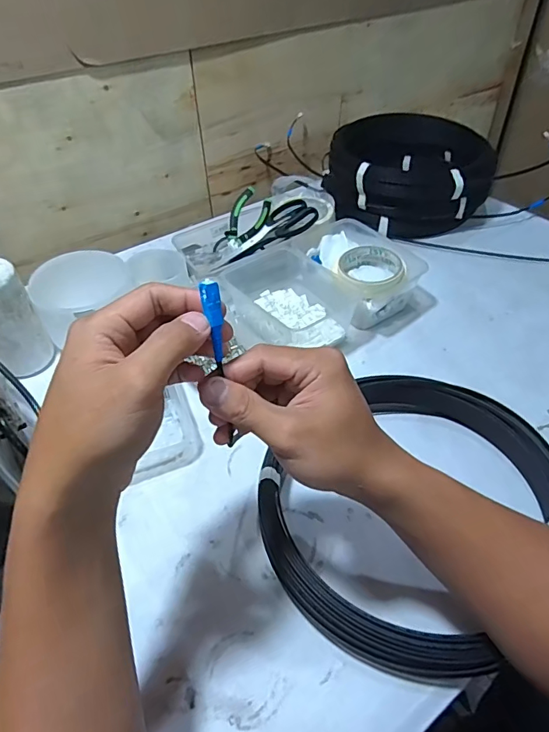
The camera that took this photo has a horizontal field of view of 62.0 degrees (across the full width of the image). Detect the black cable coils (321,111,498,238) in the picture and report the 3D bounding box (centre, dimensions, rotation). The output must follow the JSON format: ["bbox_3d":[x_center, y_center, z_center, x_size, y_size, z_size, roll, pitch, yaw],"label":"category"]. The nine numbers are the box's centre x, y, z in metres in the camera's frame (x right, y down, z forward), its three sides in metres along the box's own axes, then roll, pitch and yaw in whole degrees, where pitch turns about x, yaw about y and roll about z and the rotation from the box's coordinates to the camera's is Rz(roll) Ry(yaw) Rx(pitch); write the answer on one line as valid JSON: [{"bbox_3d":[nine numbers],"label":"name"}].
[{"bbox_3d":[0.245,-0.355,0.833,0.275,0.105,0.277,12,48,17],"label":"black cable coils"}]

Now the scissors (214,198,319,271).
[{"bbox_3d":[-0.018,-0.198,0.704,0.172,0.020,0.071,-32,50,5],"label":"scissors"}]

